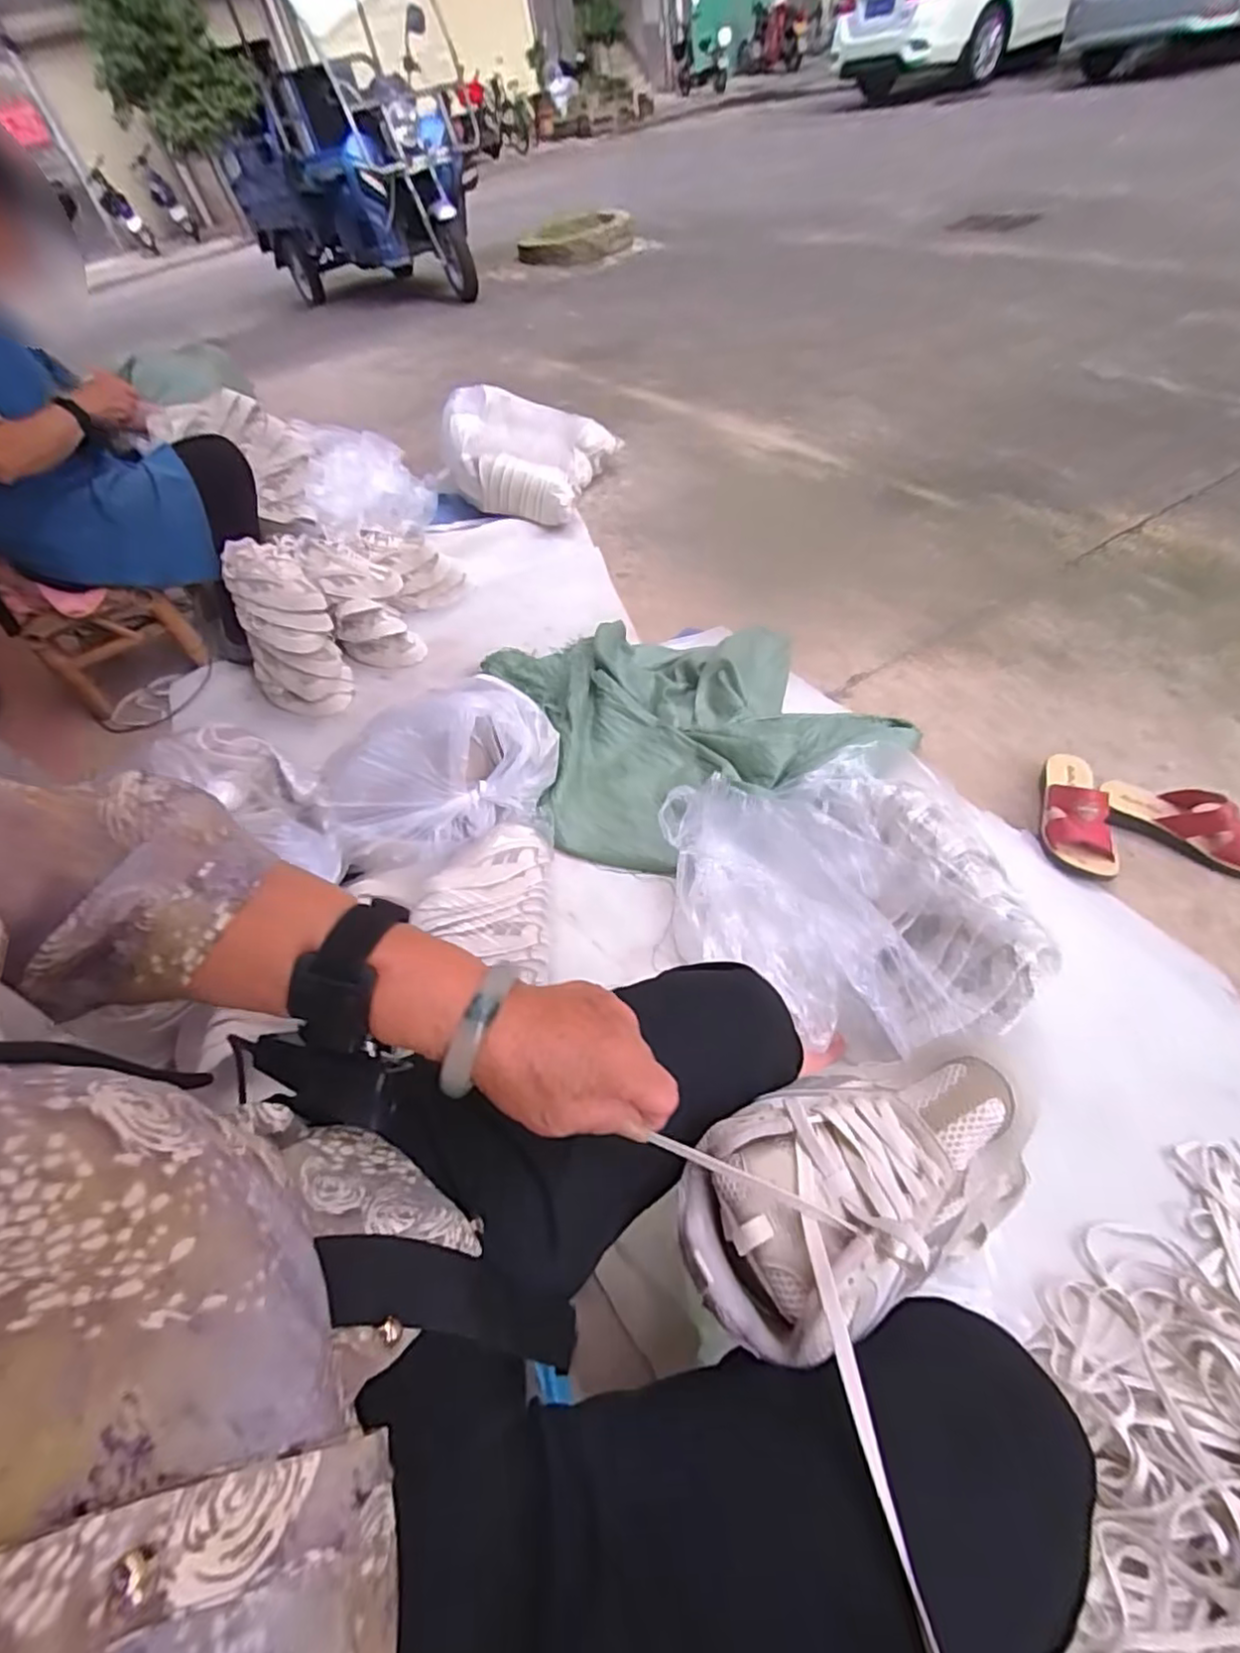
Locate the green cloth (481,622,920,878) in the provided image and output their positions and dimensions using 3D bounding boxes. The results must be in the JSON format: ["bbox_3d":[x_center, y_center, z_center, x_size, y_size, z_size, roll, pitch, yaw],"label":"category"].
[{"bbox_3d":[0.117,-0.227,1.129,0.609,0.116,0.591,-18,51,-11],"label":"green cloth"}]

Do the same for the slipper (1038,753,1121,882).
[{"bbox_3d":[0.666,-0.028,0.943,0.083,0.078,0.228,7,53,17],"label":"slipper"}]

